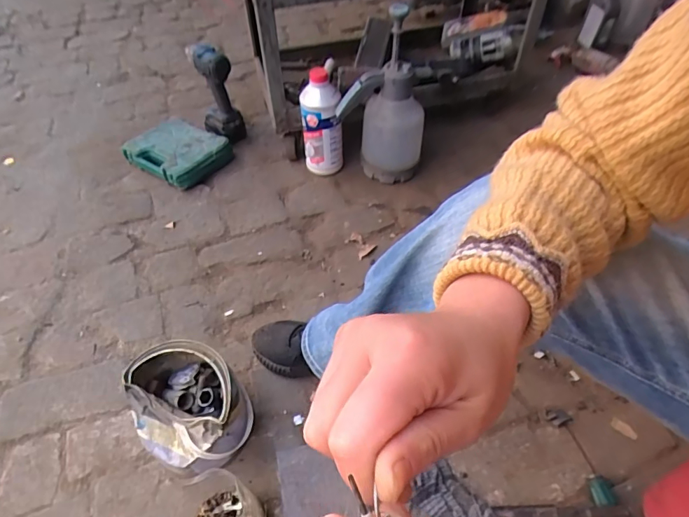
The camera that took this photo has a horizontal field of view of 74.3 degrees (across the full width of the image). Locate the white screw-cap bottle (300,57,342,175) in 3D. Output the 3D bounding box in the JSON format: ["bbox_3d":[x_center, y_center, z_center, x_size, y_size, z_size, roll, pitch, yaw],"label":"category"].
[{"bbox_3d":[-0.052,-0.330,1.104,0.093,0.238,0.104,2,49,3],"label":"white screw-cap bottle"}]

